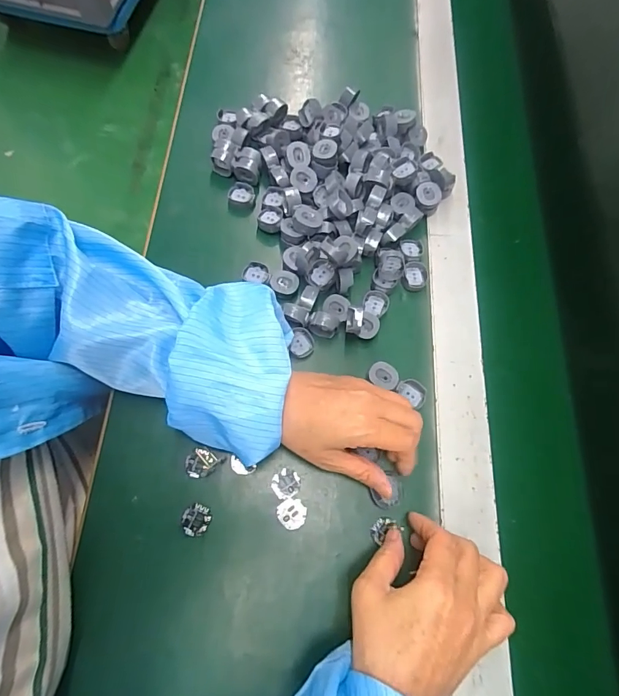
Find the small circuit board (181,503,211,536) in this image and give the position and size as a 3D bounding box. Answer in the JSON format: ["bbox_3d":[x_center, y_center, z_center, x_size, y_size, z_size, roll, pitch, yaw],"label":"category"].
[{"bbox_3d":[-0.093,0.141,0.341,0.022,0.004,0.025,22,69,4],"label":"small circuit board"}]

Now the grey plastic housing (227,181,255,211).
[{"bbox_3d":[-0.074,-0.166,0.456,0.029,0.015,0.032,-2,70,-5],"label":"grey plastic housing"}]

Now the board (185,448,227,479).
[{"bbox_3d":[-0.092,0.100,0.357,0.027,0.004,0.024,-41,77,-17],"label":"board"}]

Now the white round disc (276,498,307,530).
[{"bbox_3d":[-0.015,0.139,0.347,0.023,0.004,0.024,1,69,-4],"label":"white round disc"}]

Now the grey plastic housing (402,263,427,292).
[{"bbox_3d":[0.109,-0.074,0.429,0.025,0.011,0.029,20,69,3],"label":"grey plastic housing"}]

